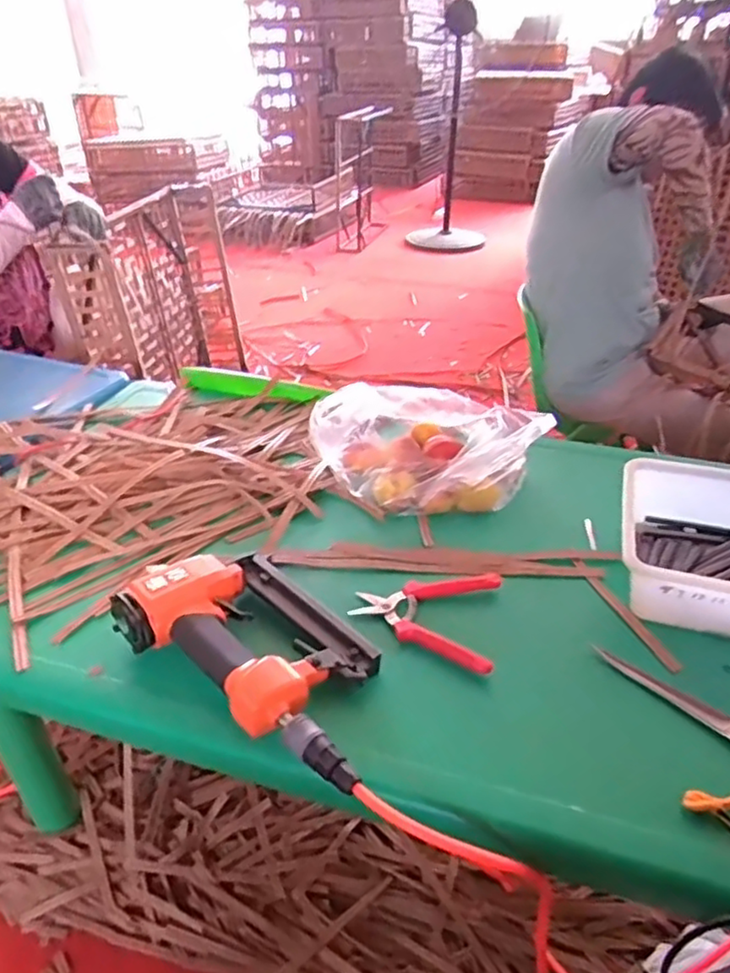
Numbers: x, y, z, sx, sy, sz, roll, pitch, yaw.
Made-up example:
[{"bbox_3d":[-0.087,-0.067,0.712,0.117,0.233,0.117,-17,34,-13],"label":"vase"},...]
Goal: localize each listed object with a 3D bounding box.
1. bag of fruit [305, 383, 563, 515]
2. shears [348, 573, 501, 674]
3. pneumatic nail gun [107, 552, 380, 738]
[{"bbox_3d":[0.077,-0.068,0.842,0.268,0.124,0.183,5,34,7],"label":"bag of fruit"},{"bbox_3d":[0.073,0.116,0.680,0.150,0.016,0.116,18,42,23],"label":"shears"},{"bbox_3d":[-0.111,0.137,0.621,0.163,0.066,0.204,-28,43,-33],"label":"pneumatic nail gun"}]

